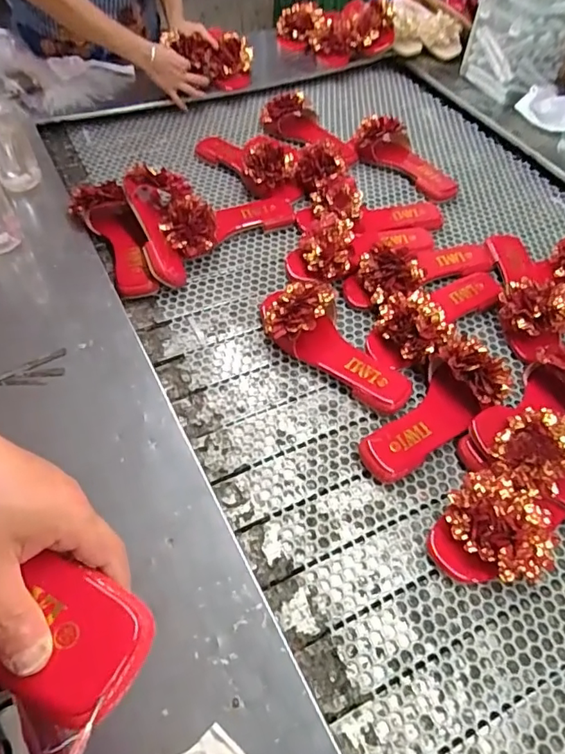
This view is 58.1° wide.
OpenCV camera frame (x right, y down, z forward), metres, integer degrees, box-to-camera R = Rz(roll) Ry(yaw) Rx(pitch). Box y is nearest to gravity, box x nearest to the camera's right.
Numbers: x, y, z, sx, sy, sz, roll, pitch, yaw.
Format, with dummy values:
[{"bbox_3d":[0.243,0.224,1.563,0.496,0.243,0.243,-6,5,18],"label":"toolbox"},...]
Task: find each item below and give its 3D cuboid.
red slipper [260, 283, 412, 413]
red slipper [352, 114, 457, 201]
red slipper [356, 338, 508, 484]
[{"bbox_3d":[0.071,-0.055,0.697,0.251,0.068,0.108,31,59,18],"label":"red slipper"},{"bbox_3d":[0.250,-0.429,0.976,0.092,0.076,0.217,-38,64,-26],"label":"red slipper"},{"bbox_3d":[0.187,0.044,0.632,0.208,0.074,0.088,-36,63,-25],"label":"red slipper"}]

